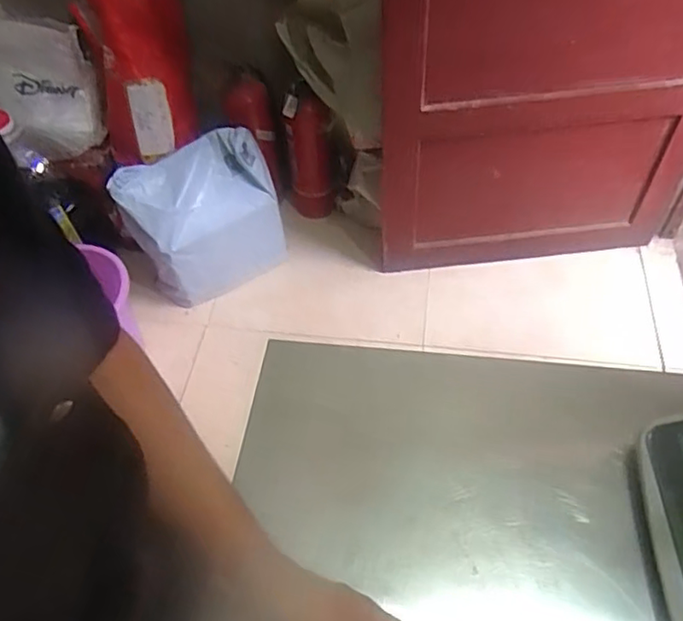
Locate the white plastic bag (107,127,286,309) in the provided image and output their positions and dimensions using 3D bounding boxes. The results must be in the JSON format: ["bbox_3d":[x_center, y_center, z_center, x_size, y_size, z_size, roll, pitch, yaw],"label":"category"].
[{"bbox_3d":[-0.370,-0.247,1.680,0.389,0.364,0.208,-25,56,-14],"label":"white plastic bag"}]

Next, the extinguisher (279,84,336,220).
[{"bbox_3d":[-0.086,-0.428,1.759,0.136,0.405,0.117,-7,54,-2],"label":"extinguisher"}]

